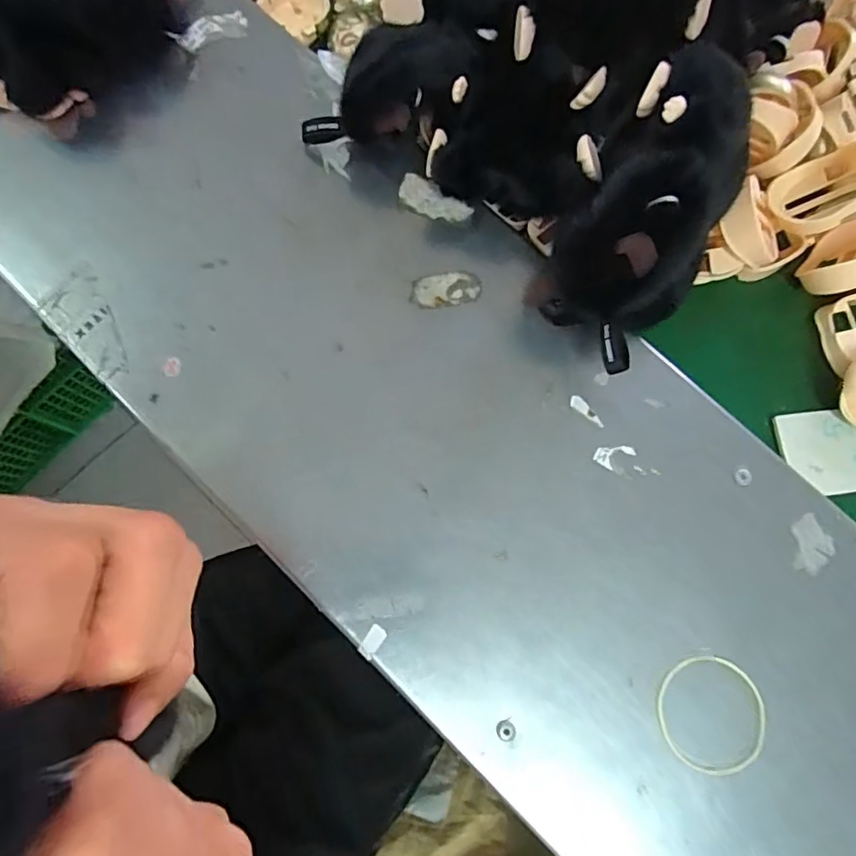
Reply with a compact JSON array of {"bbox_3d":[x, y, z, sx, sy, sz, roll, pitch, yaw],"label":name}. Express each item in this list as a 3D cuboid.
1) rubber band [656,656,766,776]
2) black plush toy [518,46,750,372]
[{"bbox_3d":[0.145,0.147,0.287,0.054,0.004,0.056,0,77,-1],"label":"rubber band"},{"bbox_3d":[0.114,-0.108,0.303,0.077,0.089,0.147,28,78,5],"label":"black plush toy"}]

